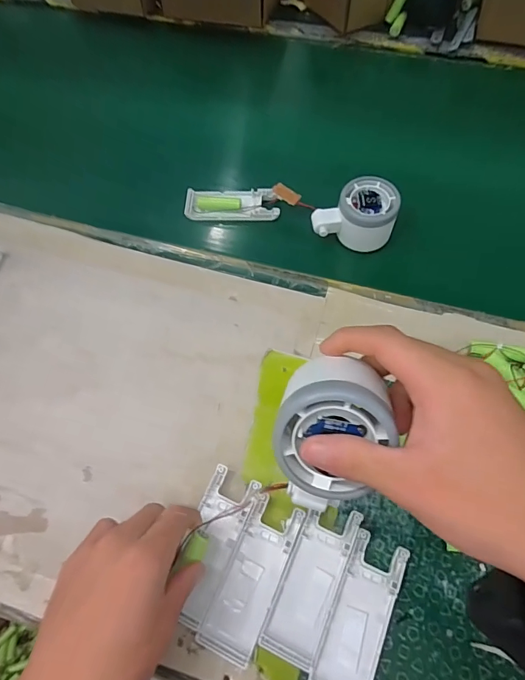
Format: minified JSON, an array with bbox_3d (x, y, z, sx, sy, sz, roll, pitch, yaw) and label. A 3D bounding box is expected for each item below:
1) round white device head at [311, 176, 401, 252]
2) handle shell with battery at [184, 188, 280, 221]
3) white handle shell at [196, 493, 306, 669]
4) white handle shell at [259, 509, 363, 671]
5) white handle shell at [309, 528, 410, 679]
[{"bbox_3d":[0.096,-0.130,0.454,0.086,0.052,0.053,1,64,4],"label":"round white device head"},{"bbox_3d":[-0.034,-0.153,0.493,0.103,0.012,0.039,1,64,3],"label":"handle shell with battery"},{"bbox_3d":[-0.007,0.169,0.313,0.039,0.009,0.103,21,67,13],"label":"white handle shell"},{"bbox_3d":[0.036,0.171,0.311,0.039,0.008,0.100,21,67,13],"label":"white handle shell"},{"bbox_3d":[0.068,0.191,0.300,0.038,0.009,0.104,21,67,13],"label":"white handle shell"}]

